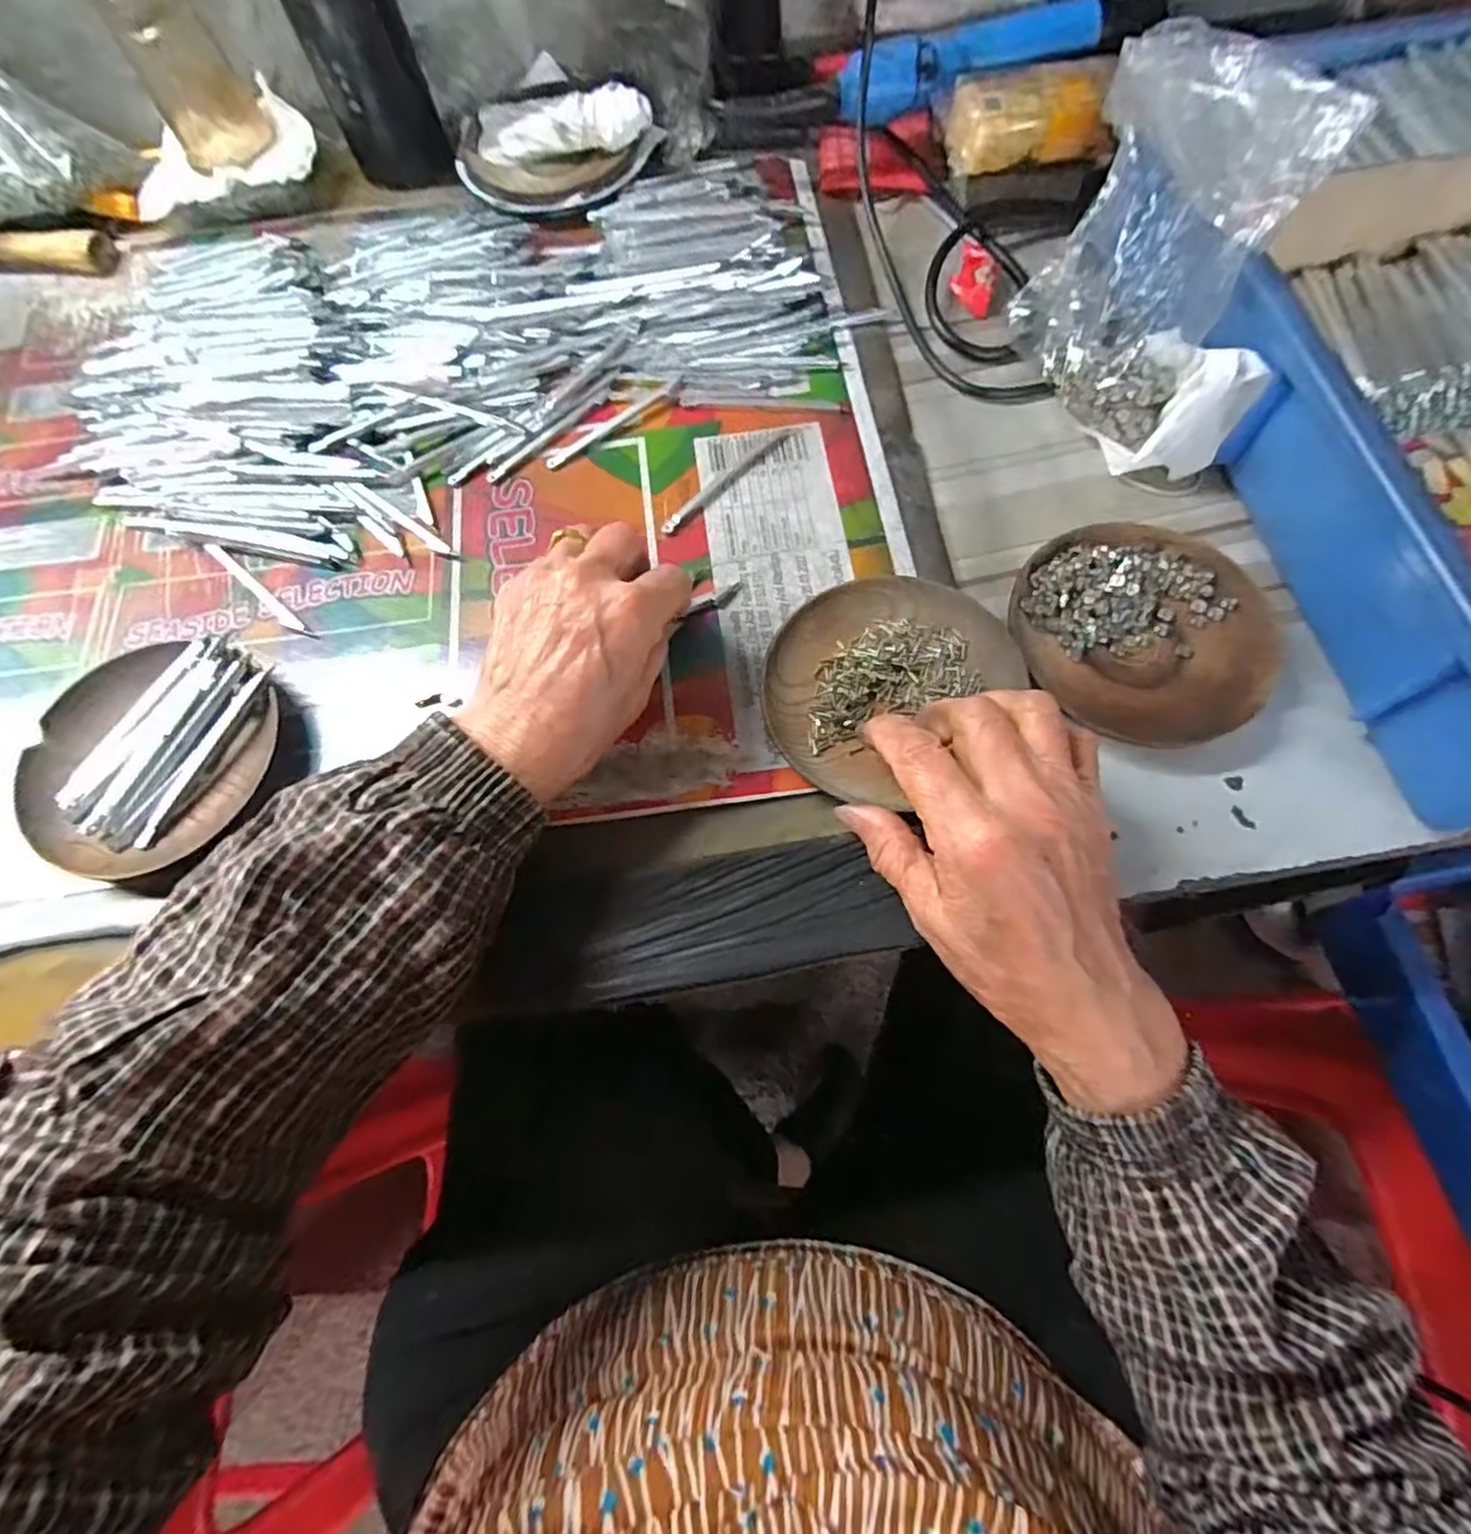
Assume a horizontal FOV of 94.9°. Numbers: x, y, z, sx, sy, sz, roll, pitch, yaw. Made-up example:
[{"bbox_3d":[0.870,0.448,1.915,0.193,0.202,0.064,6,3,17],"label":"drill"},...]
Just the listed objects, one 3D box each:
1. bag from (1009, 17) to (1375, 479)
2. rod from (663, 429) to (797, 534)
[{"bbox_3d":[0.205,-0.237,0.325,0.054,0.131,0.147,-19,69,-6],"label":"bag"},{"bbox_3d":[-0.004,-0.158,0.368,0.096,0.004,0.009,-42,73,-13],"label":"rod"}]

